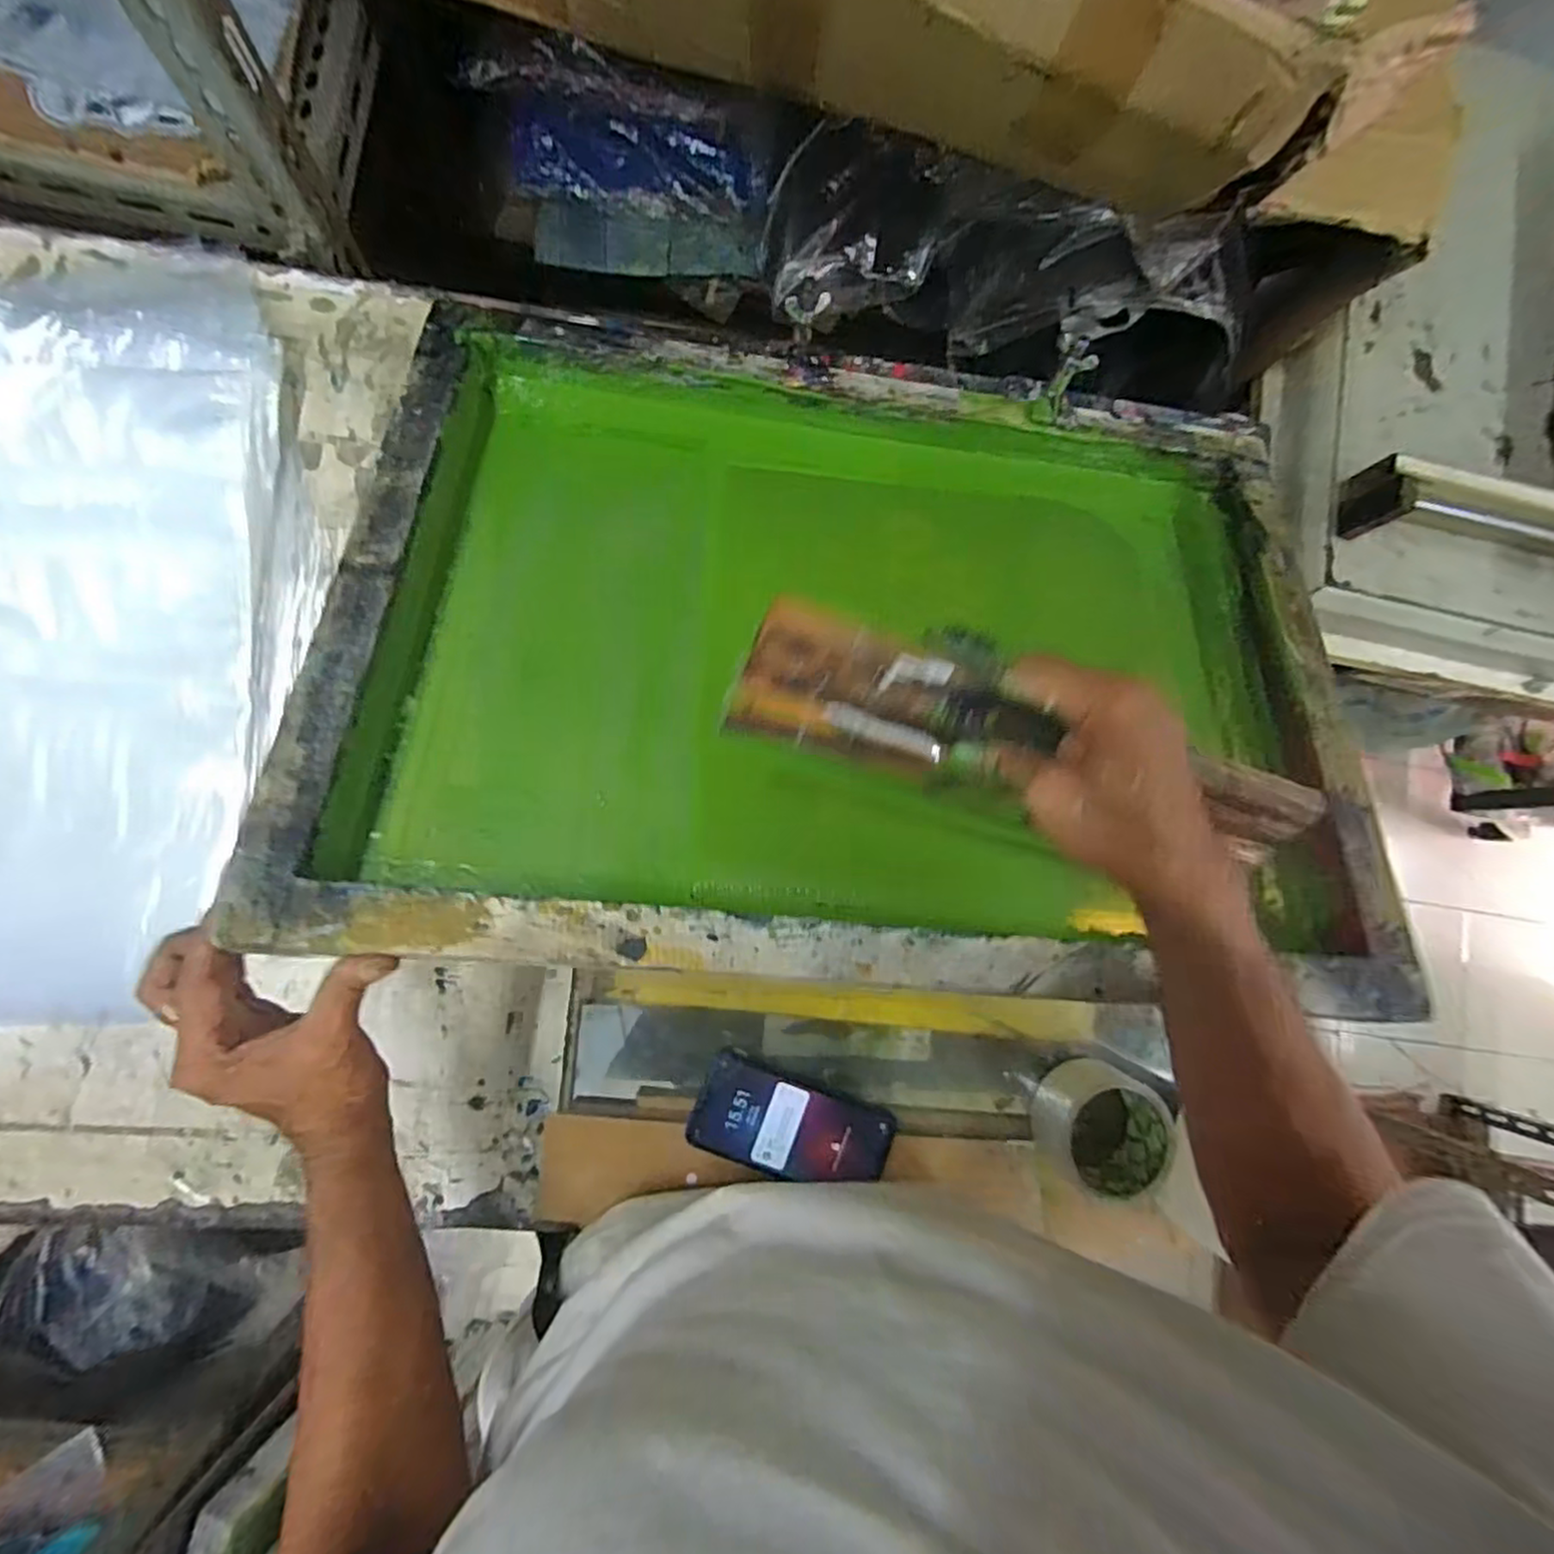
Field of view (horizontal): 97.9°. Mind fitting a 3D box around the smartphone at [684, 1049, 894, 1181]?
[{"bbox_3d":[0.012,0.267,0.517,0.149,0.014,0.071,22,83,-5],"label":"smartphone"}]

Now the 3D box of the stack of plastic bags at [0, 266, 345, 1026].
[{"bbox_3d":[-0.553,-0.107,0.480,0.391,0.042,0.547,7,84,-7],"label":"stack of plastic bags"}]

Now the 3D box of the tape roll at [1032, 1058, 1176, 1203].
[{"bbox_3d":[0.254,0.276,0.527,0.096,0.045,0.093,36,82,-3],"label":"tape roll"}]

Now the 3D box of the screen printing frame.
[{"bbox_3d":[0.060,-0.096,0.468,0.644,0.067,0.457,5,68,-6],"label":"screen printing frame"}]

